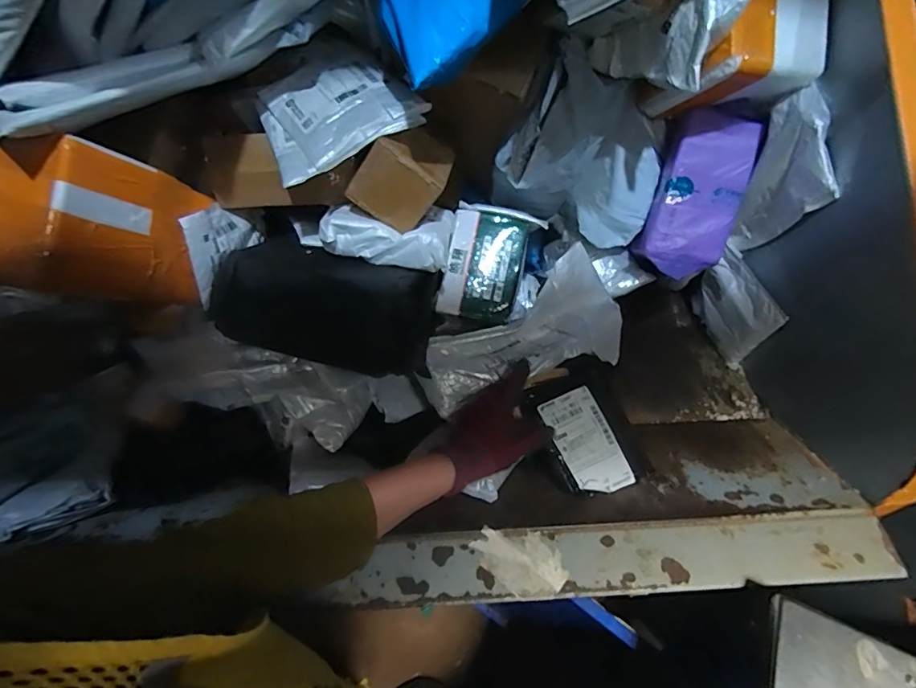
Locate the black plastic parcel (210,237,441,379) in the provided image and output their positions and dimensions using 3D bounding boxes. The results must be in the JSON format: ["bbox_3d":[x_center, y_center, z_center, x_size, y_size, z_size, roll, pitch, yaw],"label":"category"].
[{"bbox_3d":[-0.153,-0.053,0.604,0.271,0.101,0.134,11,54,10],"label":"black plastic parcel"}]

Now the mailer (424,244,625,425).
[{"bbox_3d":[0.092,-0.004,0.634,0.305,0.096,0.118,-30,58,-20],"label":"mailer"}]

